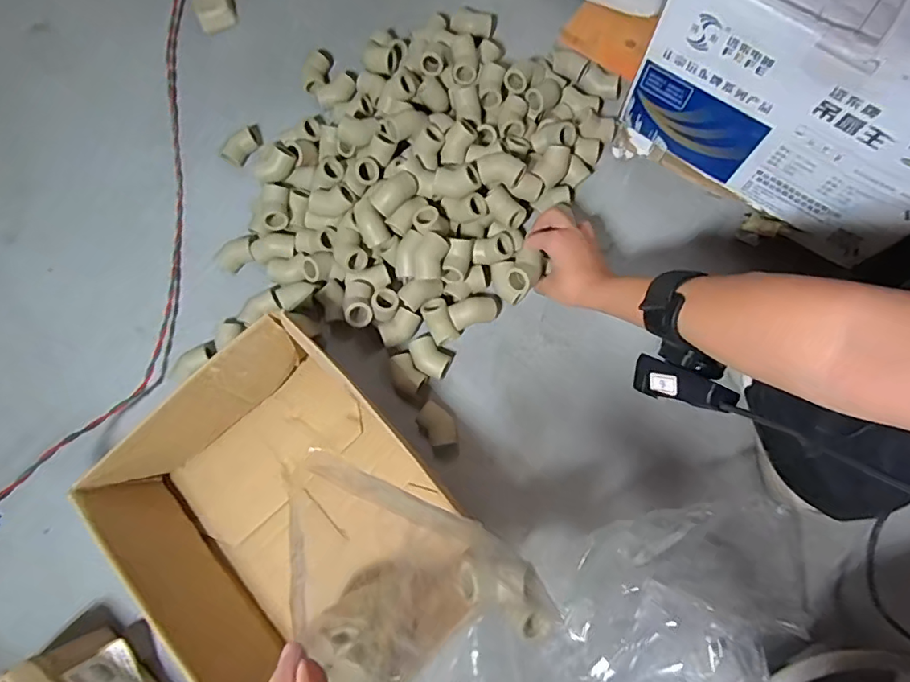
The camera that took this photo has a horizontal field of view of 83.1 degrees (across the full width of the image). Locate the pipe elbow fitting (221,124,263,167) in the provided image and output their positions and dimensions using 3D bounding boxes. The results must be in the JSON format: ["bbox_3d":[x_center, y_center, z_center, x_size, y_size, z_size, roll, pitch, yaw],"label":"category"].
[{"bbox_3d":[-0.254,-0.237,0.624,0.027,0.031,0.058,31,79,9],"label":"pipe elbow fitting"}]

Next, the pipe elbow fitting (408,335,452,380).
[{"bbox_3d":[-0.027,0.019,0.557,0.048,0.027,0.033,44,81,11],"label":"pipe elbow fitting"}]

